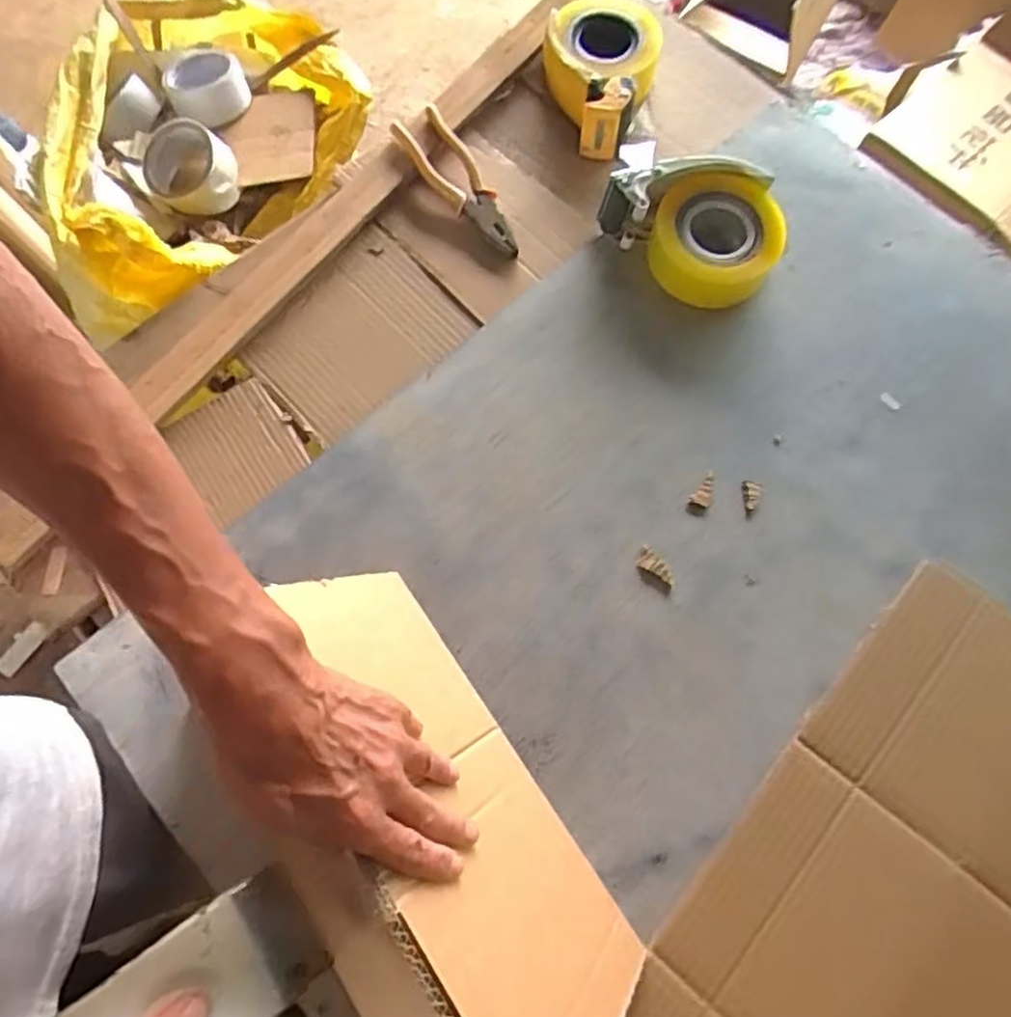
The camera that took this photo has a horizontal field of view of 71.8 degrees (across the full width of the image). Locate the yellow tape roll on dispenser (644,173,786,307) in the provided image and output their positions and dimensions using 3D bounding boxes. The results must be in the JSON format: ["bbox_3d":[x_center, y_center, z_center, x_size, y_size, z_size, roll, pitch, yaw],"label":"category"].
[{"bbox_3d":[0.201,-0.260,0.682,0.122,0.062,0.110,15,73,5],"label":"yellow tape roll on dispenser"}]

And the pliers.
[{"bbox_3d":[-0.041,-0.335,0.717,0.056,0.026,0.188,-35,75,-10],"label":"pliers"}]

